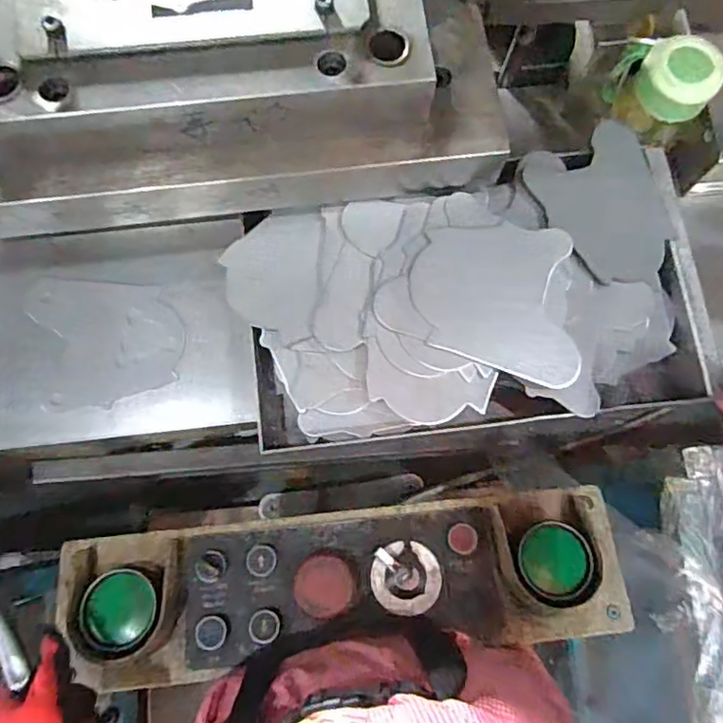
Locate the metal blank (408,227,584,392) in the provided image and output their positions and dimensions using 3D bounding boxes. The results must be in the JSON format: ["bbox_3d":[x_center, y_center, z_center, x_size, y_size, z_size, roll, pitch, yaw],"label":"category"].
[{"bbox_3d":[0.109,-0.045,0.486,0.127,0.007,0.130,-5,88,-4],"label":"metal blank"}]

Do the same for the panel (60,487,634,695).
[{"bbox_3d":[-0.022,0.216,0.577,0.543,0.076,0.149,-6,76,-3],"label":"panel"}]

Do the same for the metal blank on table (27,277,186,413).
[{"bbox_3d":[-0.239,-0.020,0.560,0.135,0.010,0.122,-4,78,-5],"label":"metal blank on table"}]

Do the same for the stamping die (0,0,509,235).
[{"bbox_3d":[-0.124,-0.270,0.468,0.428,0.115,0.305,-9,77,-4],"label":"stamping die"}]

